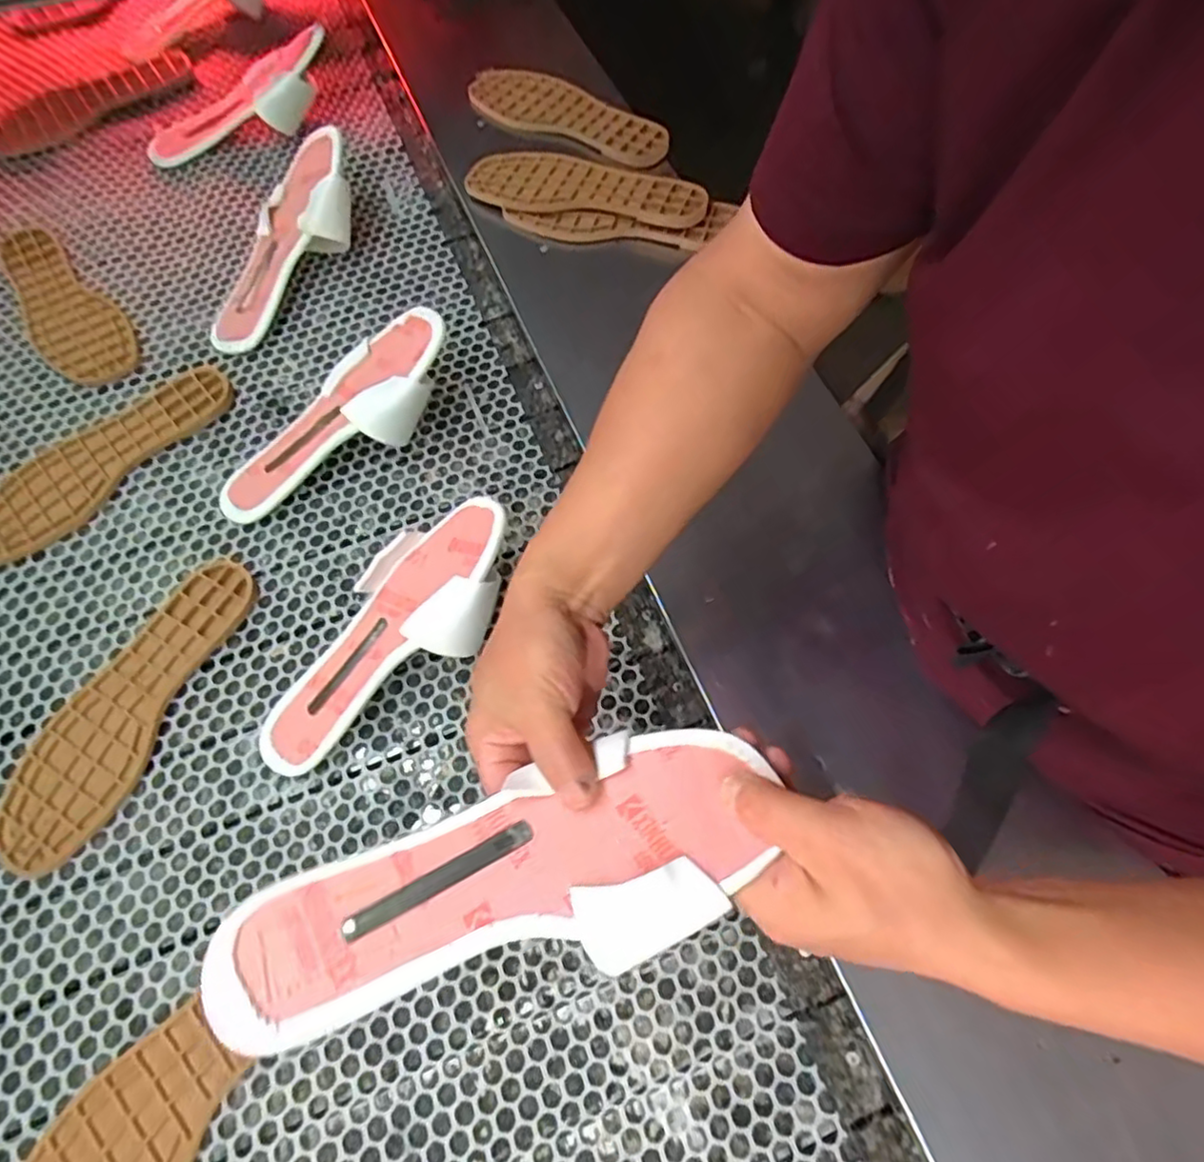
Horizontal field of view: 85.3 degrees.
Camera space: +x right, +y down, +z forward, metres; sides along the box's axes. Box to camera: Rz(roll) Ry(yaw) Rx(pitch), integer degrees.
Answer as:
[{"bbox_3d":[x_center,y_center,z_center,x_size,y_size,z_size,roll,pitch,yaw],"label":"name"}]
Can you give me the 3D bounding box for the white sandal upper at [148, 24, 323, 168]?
[{"bbox_3d":[-0.431,-0.574,0.791,0.256,0.067,0.081,-21,66,11],"label":"white sandal upper"}]

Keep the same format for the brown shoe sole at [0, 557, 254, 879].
[{"bbox_3d":[-0.377,0.093,0.519,0.088,0.010,0.255,19,66,7],"label":"brown shoe sole"}]

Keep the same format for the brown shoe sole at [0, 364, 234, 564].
[{"bbox_3d":[-0.466,-0.119,0.613,0.091,0.009,0.255,37,70,15],"label":"brown shoe sole"}]

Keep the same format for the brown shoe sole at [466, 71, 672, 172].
[{"bbox_3d":[-0.039,-0.550,0.768,0.252,0.031,0.092,33,69,13],"label":"brown shoe sole"}]

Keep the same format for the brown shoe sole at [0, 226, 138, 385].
[{"bbox_3d":[-0.580,-0.301,0.696,0.083,0.008,0.263,-38,71,-16],"label":"brown shoe sole"}]

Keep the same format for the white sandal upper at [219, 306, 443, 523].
[{"bbox_3d":[-0.242,-0.151,0.597,0.257,0.047,0.099,-37,70,5],"label":"white sandal upper"}]

